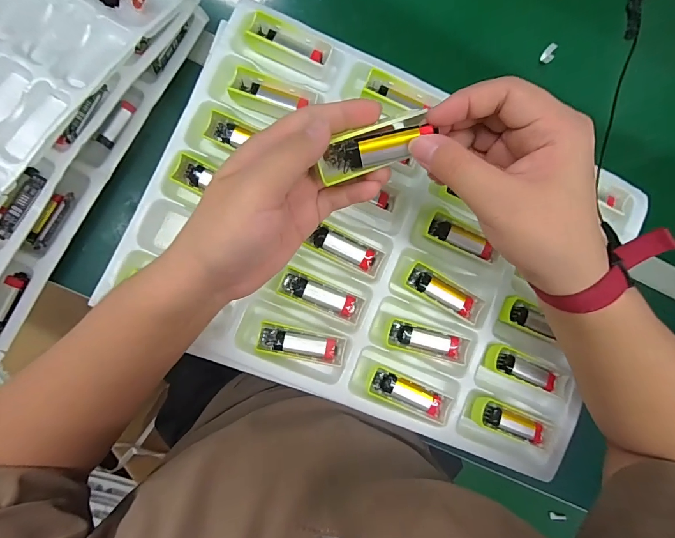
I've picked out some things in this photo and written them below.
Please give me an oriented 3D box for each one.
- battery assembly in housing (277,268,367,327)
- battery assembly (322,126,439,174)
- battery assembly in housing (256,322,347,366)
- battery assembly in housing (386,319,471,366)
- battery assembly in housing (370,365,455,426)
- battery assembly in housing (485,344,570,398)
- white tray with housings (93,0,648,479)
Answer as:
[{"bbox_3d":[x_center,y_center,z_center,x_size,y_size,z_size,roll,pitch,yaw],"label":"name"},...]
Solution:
[{"bbox_3d":[-0.015,0.026,0.341,0.079,0.011,0.028,23,84,-5],"label":"battery assembly in housing"},{"bbox_3d":[0.026,-0.076,0.230,0.066,0.010,0.018,-12,87,13],"label":"battery assembly"},{"bbox_3d":[-0.033,0.069,0.338,0.078,0.015,0.028,13,85,-6],"label":"battery assembly in housing"},{"bbox_3d":[0.084,0.069,0.351,0.078,0.015,0.025,16,84,-6],"label":"battery assembly in housing"},{"bbox_3d":[0.066,0.117,0.347,0.080,0.019,0.026,25,83,-5],"label":"battery assembly in housing"},{"bbox_3d":[0.186,0.098,0.358,0.085,0.013,0.025,23,84,-5],"label":"battery assembly in housing"},{"bbox_3d":[0.055,-0.028,0.357,0.452,0.027,0.321,23,84,-5],"label":"white tray with housings"}]

